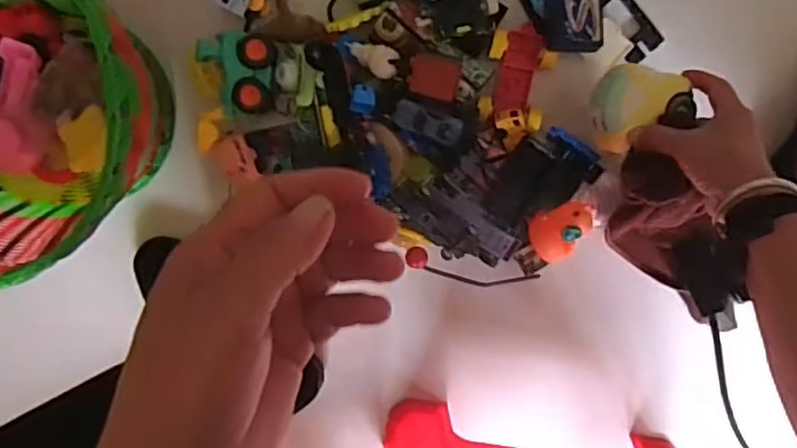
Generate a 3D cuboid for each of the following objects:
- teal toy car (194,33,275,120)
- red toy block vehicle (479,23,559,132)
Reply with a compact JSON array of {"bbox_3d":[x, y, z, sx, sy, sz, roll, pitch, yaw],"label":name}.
[{"bbox_3d":[-0.157,-0.144,0.631,0.065,0.035,0.077,4,98,1],"label":"teal toy car"},{"bbox_3d":[0.117,-0.144,0.645,0.062,0.045,0.103,12,98,0],"label":"red toy block vehicle"}]

